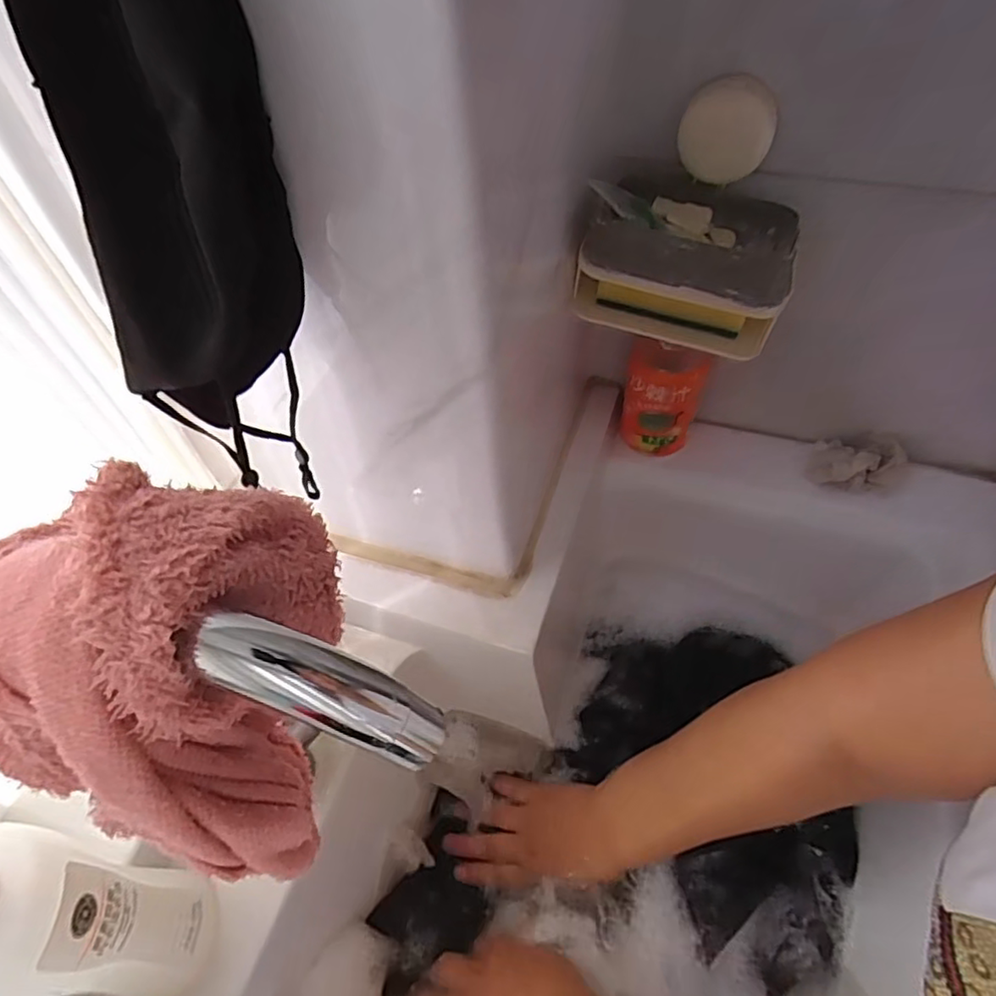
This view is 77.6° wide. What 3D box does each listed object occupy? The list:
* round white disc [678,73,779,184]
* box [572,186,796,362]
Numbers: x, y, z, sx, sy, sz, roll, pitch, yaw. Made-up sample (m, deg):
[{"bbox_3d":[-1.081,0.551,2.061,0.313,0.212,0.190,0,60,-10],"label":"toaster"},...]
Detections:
[{"bbox_3d":[0.137,-0.219,0.371,0.055,0.055,0.013,6,55,9],"label":"round white disc"},{"bbox_3d":[0.124,-0.151,0.403,0.130,0.080,0.089,20,58,18],"label":"box"}]

